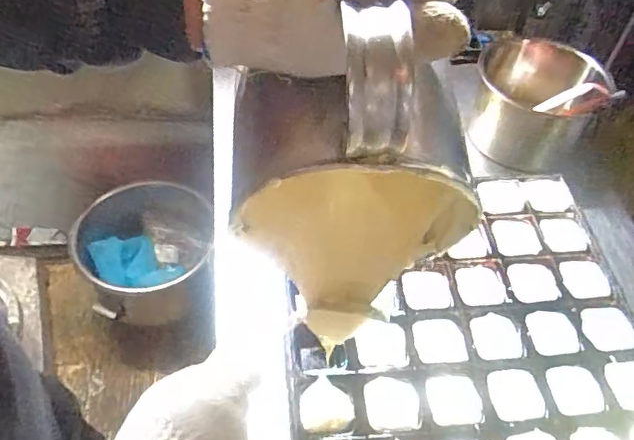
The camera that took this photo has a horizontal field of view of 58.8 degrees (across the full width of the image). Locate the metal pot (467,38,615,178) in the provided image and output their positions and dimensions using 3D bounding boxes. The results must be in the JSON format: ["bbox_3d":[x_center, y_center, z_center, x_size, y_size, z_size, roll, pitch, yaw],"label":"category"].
[{"bbox_3d":[0.329,-0.186,0.863,0.173,0.116,0.203,30,52,13],"label":"metal pot"}]

